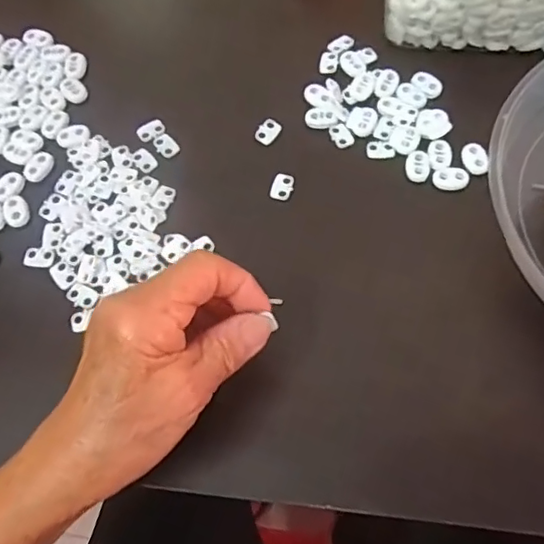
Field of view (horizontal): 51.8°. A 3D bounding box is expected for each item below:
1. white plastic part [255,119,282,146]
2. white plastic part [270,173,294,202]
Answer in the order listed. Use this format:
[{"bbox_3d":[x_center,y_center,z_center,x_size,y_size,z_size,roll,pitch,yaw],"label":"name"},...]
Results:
[{"bbox_3d":[-0.003,-0.096,0.385,0.013,0.004,0.019,31,72,14],"label":"white plastic part"},{"bbox_3d":[0.007,-0.057,0.368,0.013,0.004,0.019,12,69,7],"label":"white plastic part"}]

